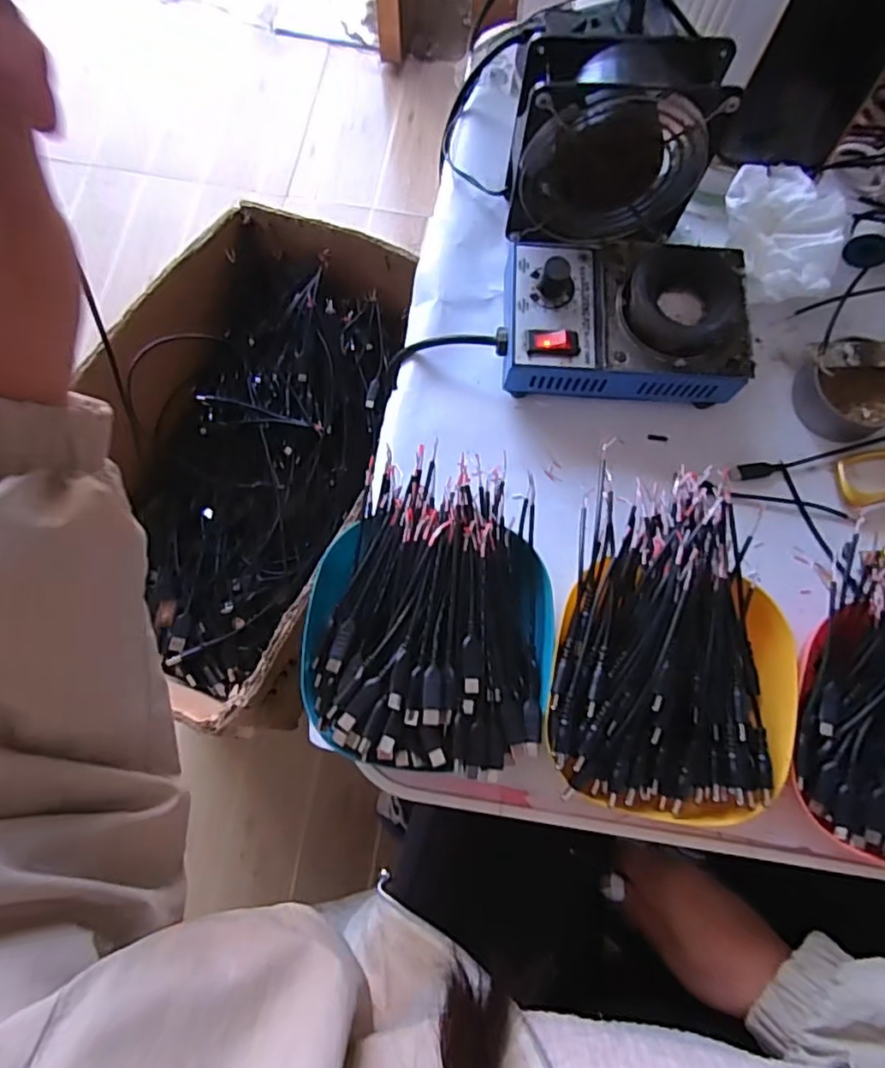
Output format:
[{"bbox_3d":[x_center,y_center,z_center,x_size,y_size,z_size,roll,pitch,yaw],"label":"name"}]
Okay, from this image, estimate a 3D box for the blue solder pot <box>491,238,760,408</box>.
[{"bbox_3d":[0.117,-0.139,0.399,0.151,0.057,0.097,2,77,-1],"label":"blue solder pot"}]

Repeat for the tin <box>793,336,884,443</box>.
[{"bbox_3d":[0.271,-0.095,0.413,0.060,0.025,0.058,0,77,-1],"label":"tin"}]

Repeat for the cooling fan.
[{"bbox_3d":[0.105,-0.244,0.394,0.121,0.106,0.053,3,77,-1],"label":"cooling fan"}]

